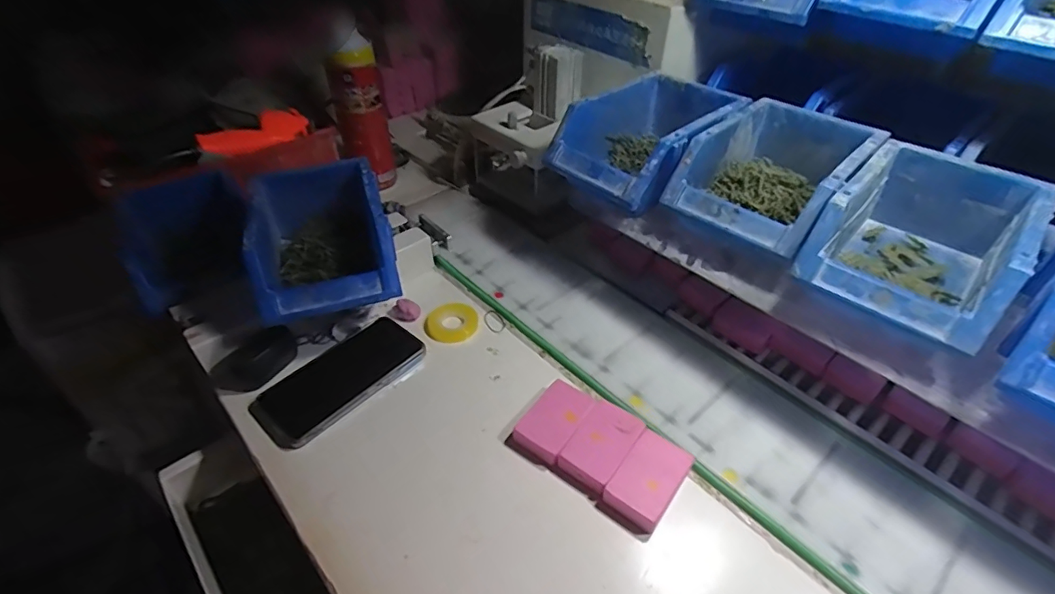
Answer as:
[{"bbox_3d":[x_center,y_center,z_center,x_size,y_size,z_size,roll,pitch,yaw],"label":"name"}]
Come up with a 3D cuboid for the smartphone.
[{"bbox_3d":[-0.172,0.070,0.484,0.074,0.008,0.150,32,50,30],"label":"smartphone"}]

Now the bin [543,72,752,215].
[{"bbox_3d":[0.122,-0.158,0.530,0.174,0.072,0.122,-30,50,-30],"label":"bin"}]

